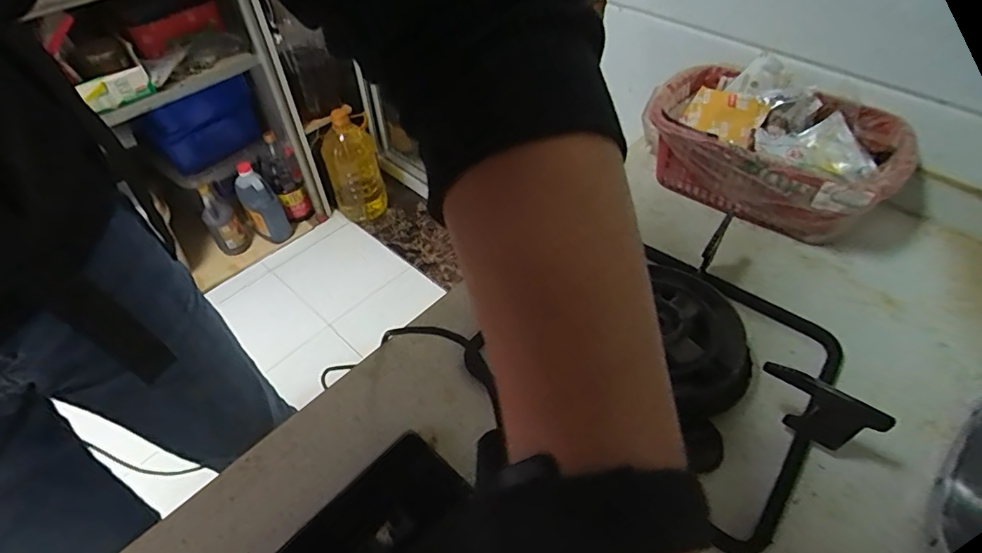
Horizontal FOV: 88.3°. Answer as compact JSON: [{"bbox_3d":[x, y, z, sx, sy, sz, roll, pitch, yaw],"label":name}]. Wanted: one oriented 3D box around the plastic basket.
[{"bbox_3d":[0.266,-0.121,0.494,0.152,0.081,0.221,-36,57,-26],"label":"plastic basket"}]

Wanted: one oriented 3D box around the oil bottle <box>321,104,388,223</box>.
[{"bbox_3d":[-0.425,-0.347,1.560,0.157,0.346,0.150,-16,50,-12],"label":"oil bottle"}]

